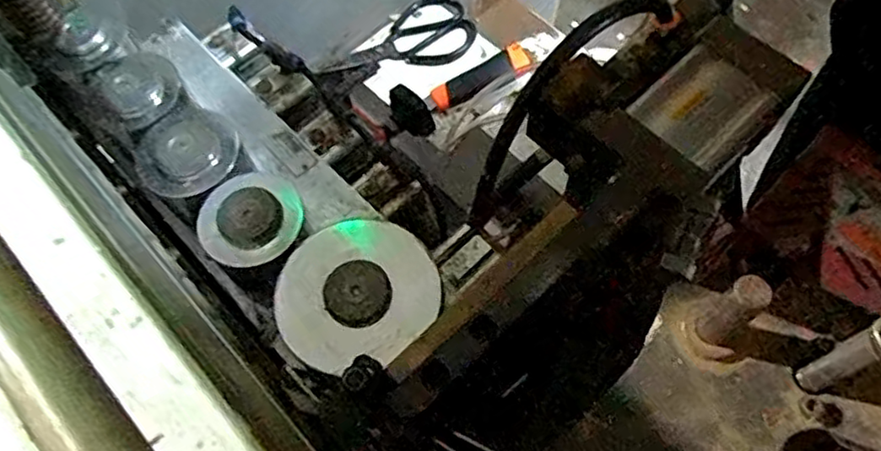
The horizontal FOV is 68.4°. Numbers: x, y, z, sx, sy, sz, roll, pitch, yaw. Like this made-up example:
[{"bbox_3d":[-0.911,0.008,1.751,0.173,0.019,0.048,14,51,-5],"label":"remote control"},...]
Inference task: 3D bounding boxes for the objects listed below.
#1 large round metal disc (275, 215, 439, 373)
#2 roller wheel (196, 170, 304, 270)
[{"bbox_3d":[-0.050,0.037,0.380,0.090,0.007,0.088,-1,64,2],"label":"large round metal disc"},{"bbox_3d":[-0.123,-0.005,0.413,0.061,0.017,0.061,-1,64,2],"label":"roller wheel"}]

